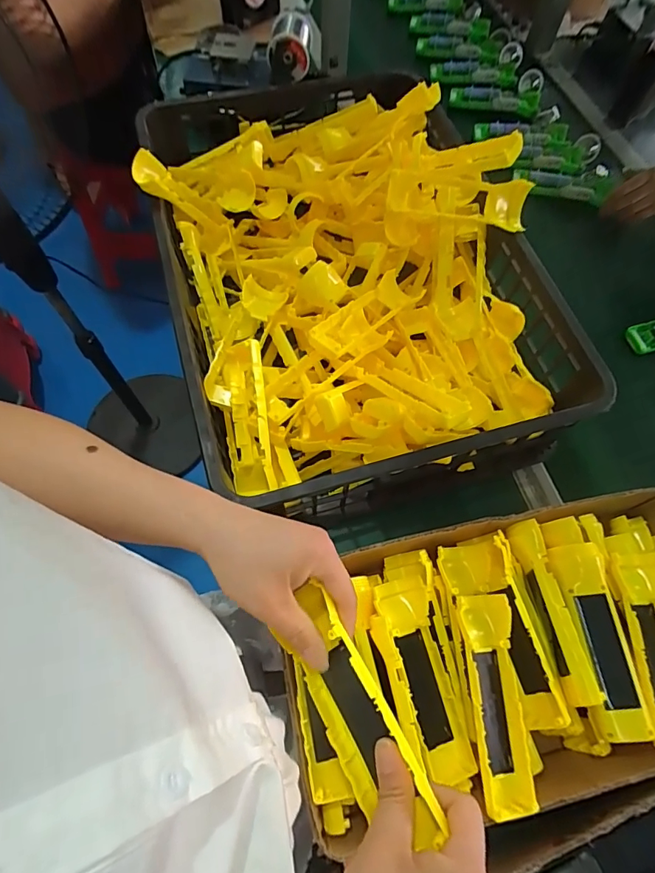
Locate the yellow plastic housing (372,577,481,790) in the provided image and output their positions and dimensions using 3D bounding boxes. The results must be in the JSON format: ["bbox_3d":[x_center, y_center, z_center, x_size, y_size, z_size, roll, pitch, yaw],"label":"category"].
[{"bbox_3d":[0.083,0.209,0.404,0.048,0.033,0.162,-12,67,-7],"label":"yellow plastic housing"}]

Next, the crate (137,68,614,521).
[{"bbox_3d":[0.012,-0.241,0.593,0.415,0.123,0.633,-14,68,-8],"label":"crate"}]

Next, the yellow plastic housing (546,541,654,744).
[{"bbox_3d":[0.248,0.182,0.420,0.047,0.020,0.162,-7,67,-5],"label":"yellow plastic housing"}]

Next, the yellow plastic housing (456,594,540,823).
[{"bbox_3d":[0.142,0.221,0.392,0.045,0.024,0.161,-2,67,-3],"label":"yellow plastic housing"}]

